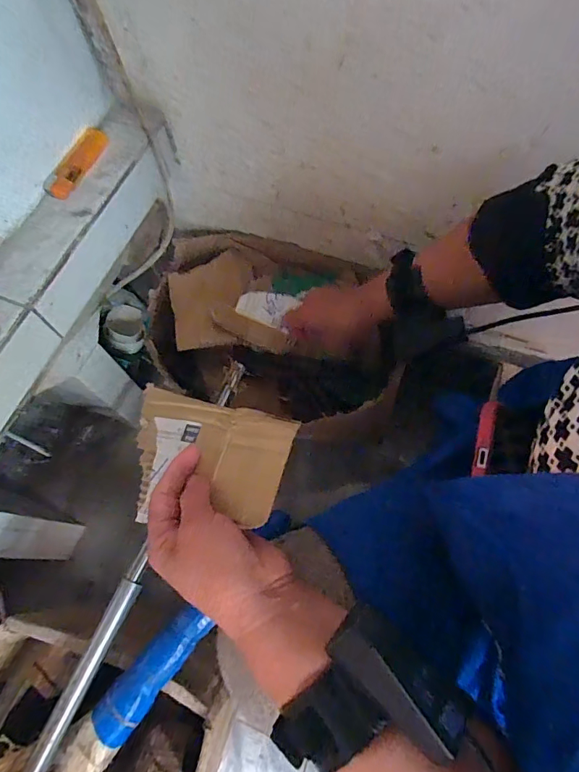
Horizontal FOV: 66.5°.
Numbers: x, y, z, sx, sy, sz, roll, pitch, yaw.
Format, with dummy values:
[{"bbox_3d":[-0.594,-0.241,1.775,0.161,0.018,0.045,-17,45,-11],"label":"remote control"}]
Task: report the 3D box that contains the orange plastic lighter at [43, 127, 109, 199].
[{"bbox_3d":[-0.220,-0.233,0.458,0.023,0.016,0.095,18,70,10],"label":"orange plastic lighter"}]

